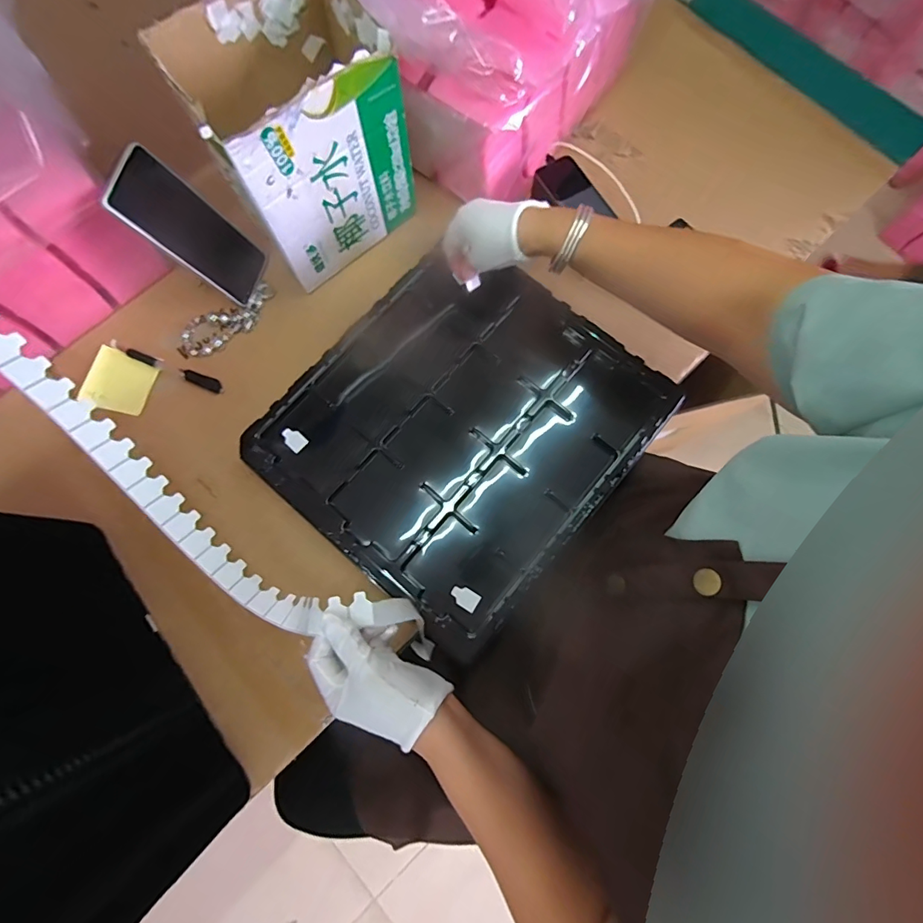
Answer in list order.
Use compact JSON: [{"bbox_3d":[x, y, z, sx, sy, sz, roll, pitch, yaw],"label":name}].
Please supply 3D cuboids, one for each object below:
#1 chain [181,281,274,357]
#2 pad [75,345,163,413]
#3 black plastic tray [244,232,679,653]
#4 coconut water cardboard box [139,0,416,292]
[{"bbox_3d":[-0.280,-0.170,0.560,0.122,0.007,0.050,-33,79,-8],"label":"chain"},{"bbox_3d":[-0.399,-0.094,0.541,0.075,0.005,0.070,14,77,2],"label":"pad"},{"bbox_3d":[0.000,-0.042,0.506,0.328,0.020,0.360,40,79,8],"label":"black plastic tray"},{"bbox_3d":[-0.167,-0.341,0.495,0.184,0.191,0.165,-33,79,-8],"label":"coconut water cardboard box"}]

